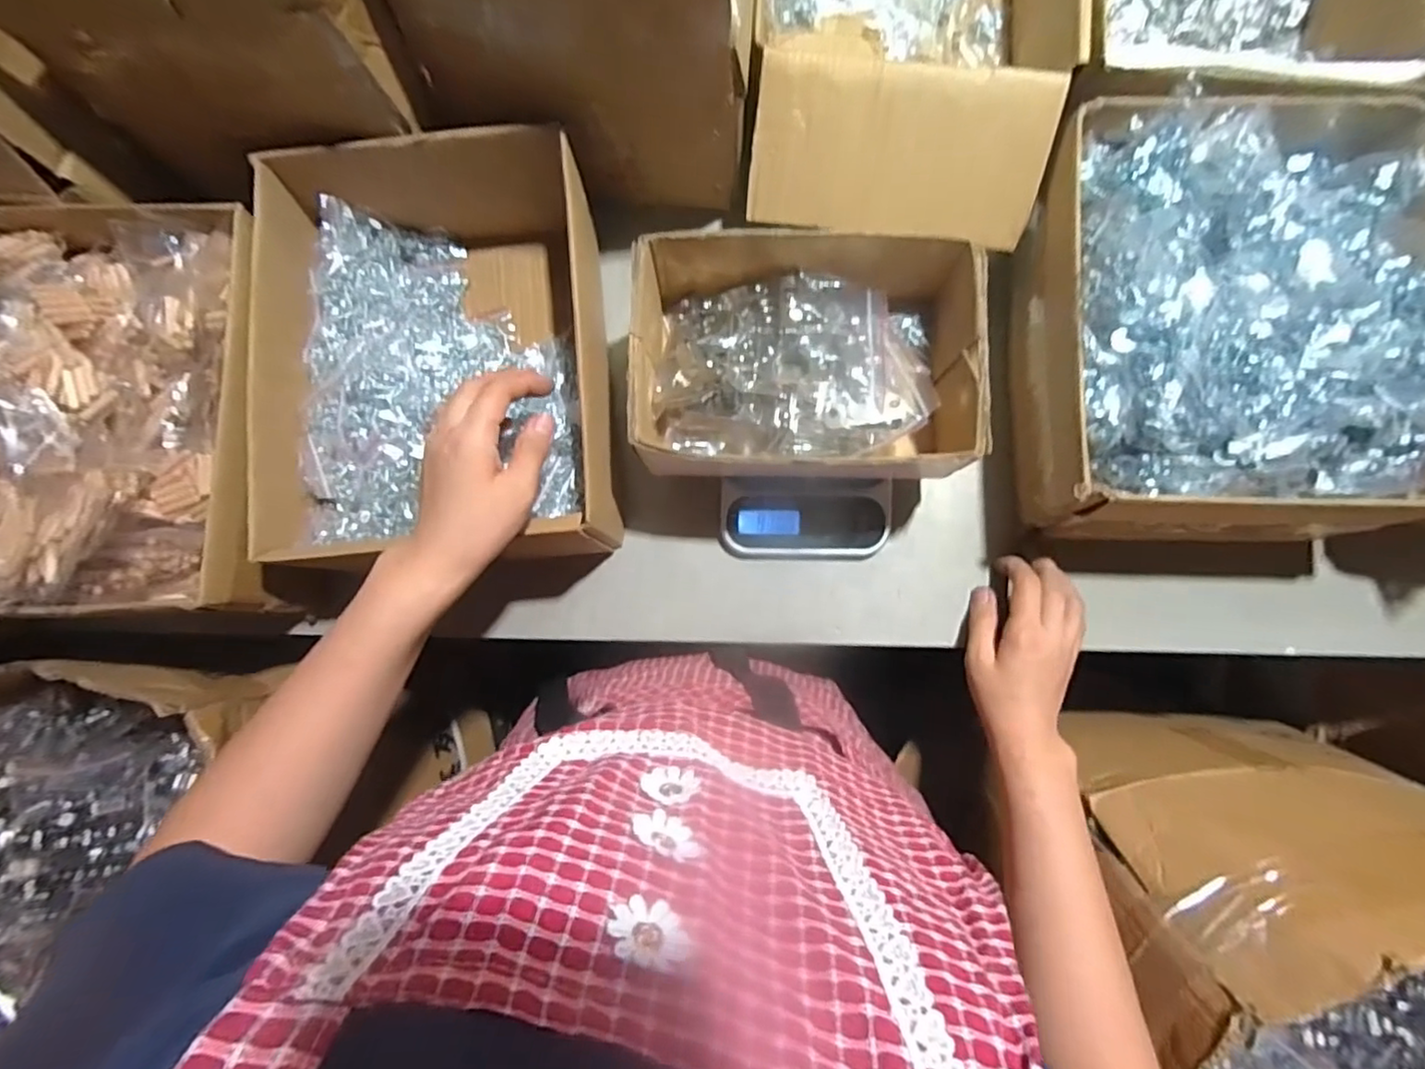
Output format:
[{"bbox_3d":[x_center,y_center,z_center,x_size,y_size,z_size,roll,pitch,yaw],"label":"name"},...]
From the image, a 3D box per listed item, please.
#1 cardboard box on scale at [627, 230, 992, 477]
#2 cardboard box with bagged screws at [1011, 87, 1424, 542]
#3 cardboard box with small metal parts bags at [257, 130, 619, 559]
[{"bbox_3d":[0.069,-0.131,0.485,0.246,0.105,0.168,1,84,2],"label":"cardboard box on scale"},{"bbox_3d":[0.392,-0.160,0.467,0.266,0.130,0.312,0,83,2],"label":"cardboard box with bagged screws"},{"bbox_3d":[-0.213,-0.139,0.497,0.244,0.114,0.301,-5,83,1],"label":"cardboard box with small metal parts bags"}]

